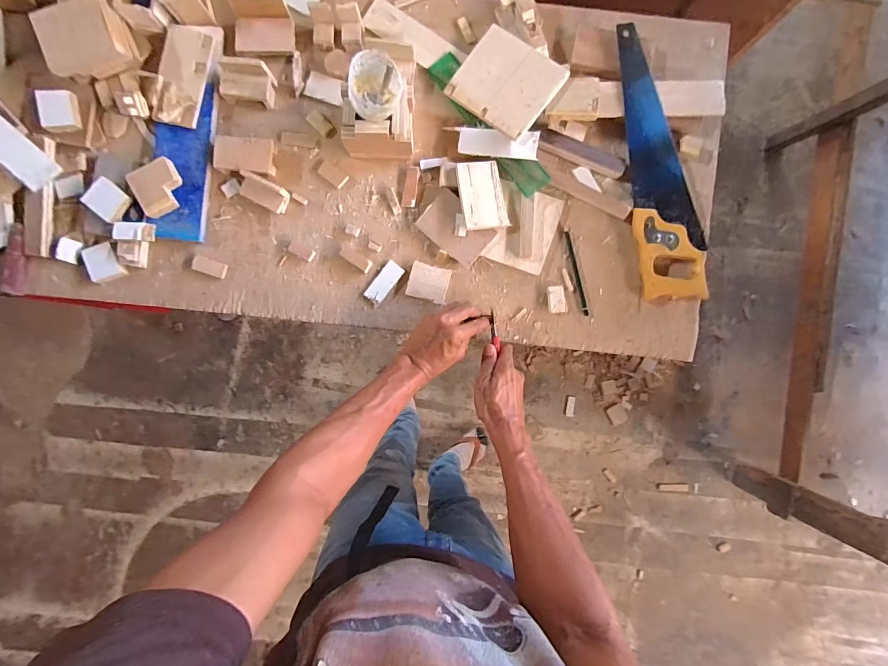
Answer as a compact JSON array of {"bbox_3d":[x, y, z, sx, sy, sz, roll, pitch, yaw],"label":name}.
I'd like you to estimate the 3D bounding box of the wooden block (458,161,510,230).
[{"bbox_3d":[0.059,-0.205,0.579,0.066,0.022,0.099,-8,90,0],"label":"wooden block"}]

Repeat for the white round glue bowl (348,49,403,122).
[{"bbox_3d":[-0.085,-0.308,0.497,0.064,0.059,0.063,0,90,0],"label":"white round glue bowl"}]

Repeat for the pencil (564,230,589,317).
[{"bbox_3d":[0.205,-0.094,0.600,0.010,0.004,0.136,-14,90,0],"label":"pencil"}]

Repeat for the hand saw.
[{"bbox_3d":[0.324,-0.248,0.584,0.100,0.023,0.400,-12,90,0],"label":"hand saw"}]

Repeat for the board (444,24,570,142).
[{"bbox_3d":[0.091,-0.368,0.571,0.141,0.010,0.119,38,96,8],"label":"board"}]

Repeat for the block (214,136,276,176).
[{"bbox_3d":[-0.298,-0.265,0.577,0.084,0.021,0.053,3,90,0],"label":"block"}]

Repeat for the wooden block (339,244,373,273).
[{"bbox_3d":[-0.133,-0.113,0.590,0.051,0.010,0.021,34,90,0],"label":"wooden block"}]

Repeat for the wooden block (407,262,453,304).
[{"bbox_3d":[-0.023,-0.078,0.605,0.062,0.006,0.052,15,90,0],"label":"wooden block"}]

